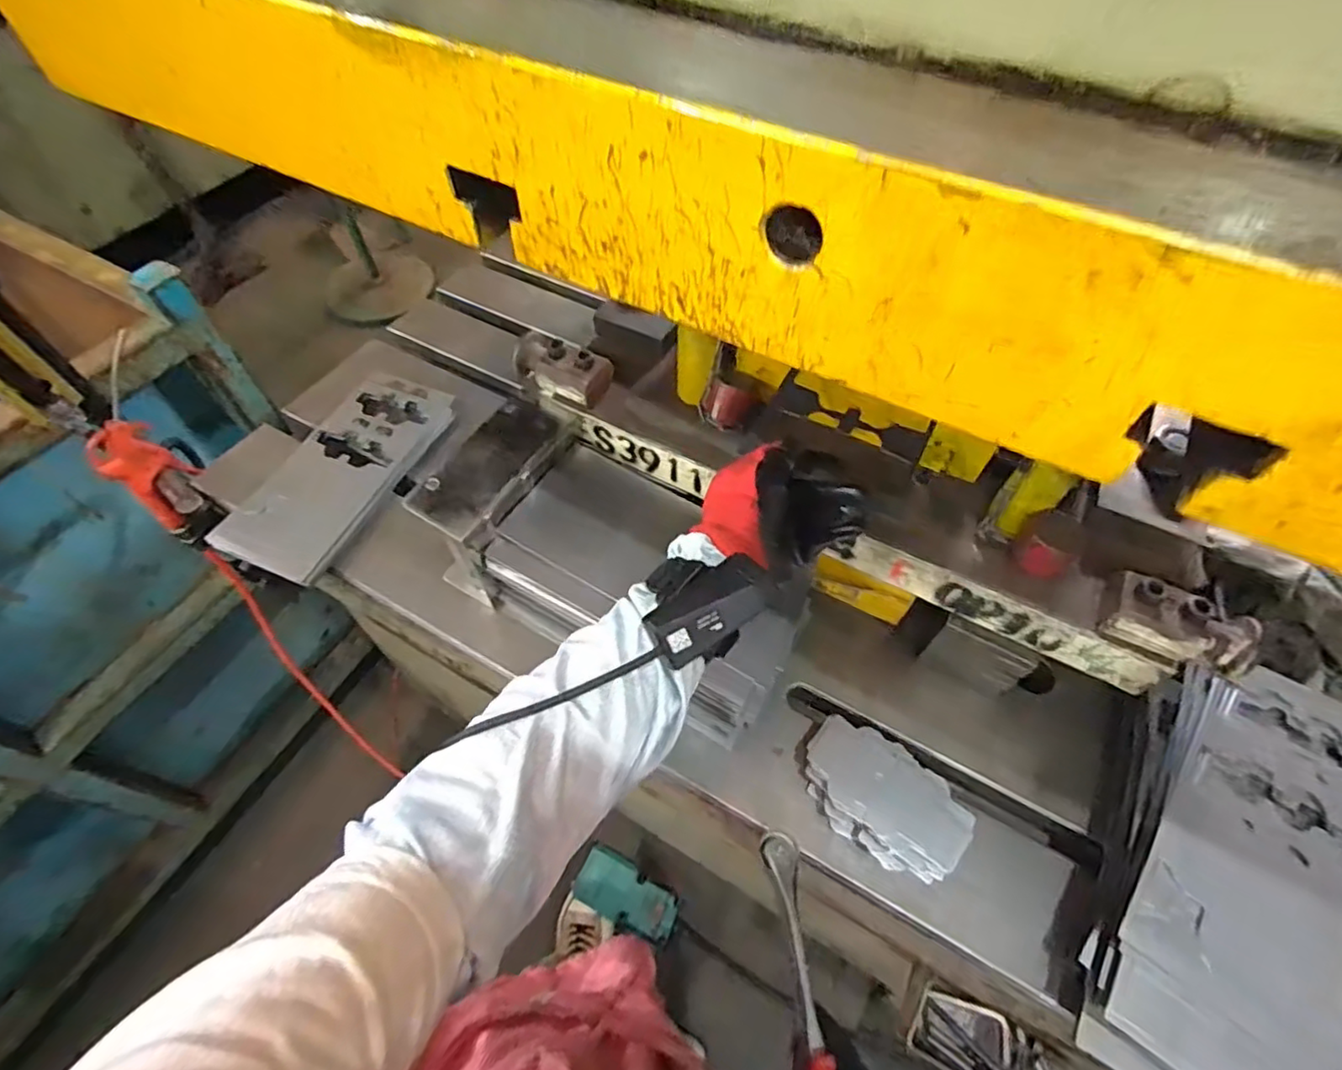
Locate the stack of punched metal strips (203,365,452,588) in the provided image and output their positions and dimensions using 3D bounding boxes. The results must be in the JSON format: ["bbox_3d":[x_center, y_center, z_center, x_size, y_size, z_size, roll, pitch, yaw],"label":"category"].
[{"bbox_3d":[-0.362,-0.084,0.700,0.136,0.025,0.285,19,57,12],"label":"stack of punched metal strips"}]

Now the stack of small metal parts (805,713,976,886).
[{"bbox_3d":[0.171,0.211,0.507,0.133,0.032,0.080,32,61,20],"label":"stack of small metal parts"}]

